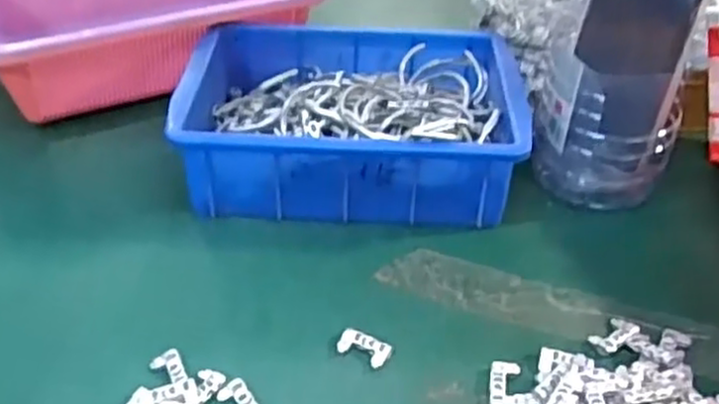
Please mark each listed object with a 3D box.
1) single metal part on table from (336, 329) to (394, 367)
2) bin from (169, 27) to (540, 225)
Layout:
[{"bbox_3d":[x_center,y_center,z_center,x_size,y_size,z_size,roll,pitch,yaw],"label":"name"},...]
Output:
[{"bbox_3d":[0.003,0.085,0.438,0.030,0.007,0.017,20,42,20],"label":"single metal part on table"},{"bbox_3d":[-0.004,-0.066,0.571,0.232,0.075,0.173,3,39,0],"label":"bin"}]

